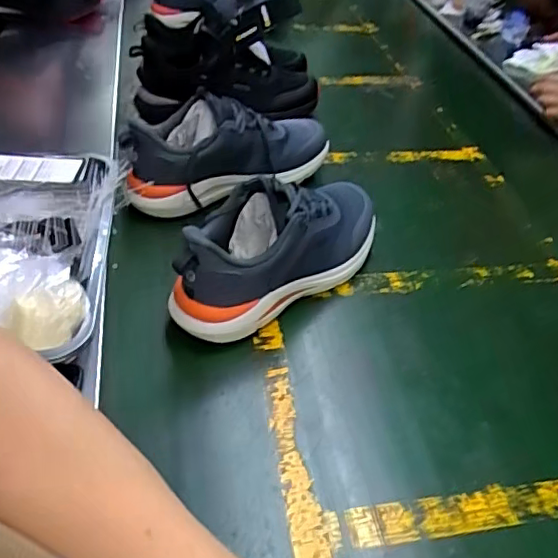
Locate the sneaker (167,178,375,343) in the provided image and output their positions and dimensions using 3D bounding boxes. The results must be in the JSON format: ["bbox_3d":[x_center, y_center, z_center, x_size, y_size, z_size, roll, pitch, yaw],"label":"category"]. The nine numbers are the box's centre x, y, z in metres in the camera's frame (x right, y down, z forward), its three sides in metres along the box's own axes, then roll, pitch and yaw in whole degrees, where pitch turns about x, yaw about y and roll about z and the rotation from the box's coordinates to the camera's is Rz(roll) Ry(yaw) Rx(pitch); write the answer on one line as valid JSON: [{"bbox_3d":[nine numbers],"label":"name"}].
[{"bbox_3d":[0.009,-0.048,0.688,0.306,0.135,0.106,-29,53,-33],"label":"sneaker"}]

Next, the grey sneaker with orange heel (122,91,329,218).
[{"bbox_3d":[-0.073,-0.192,0.830,0.315,0.124,0.098,-20,48,-26],"label":"grey sneaker with orange heel"}]

